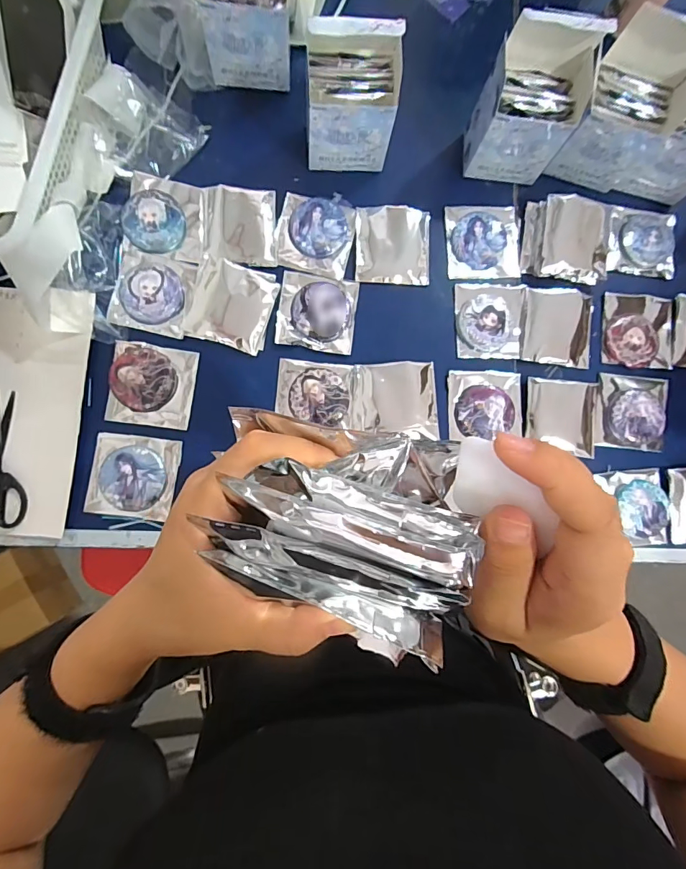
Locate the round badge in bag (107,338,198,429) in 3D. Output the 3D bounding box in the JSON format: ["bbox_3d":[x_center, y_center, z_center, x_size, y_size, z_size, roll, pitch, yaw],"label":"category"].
[{"bbox_3d":[-0.224,-0.058,0.499,0.093,0.007,0.094,7,85,-4],"label":"round badge in bag"}]

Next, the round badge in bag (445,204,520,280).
[{"bbox_3d":[0.183,-0.251,0.555,0.099,0.009,0.101,-2,86,-5],"label":"round badge in bag"}]

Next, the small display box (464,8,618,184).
[{"bbox_3d":[0.217,-0.377,0.498,0.109,0.162,0.075,2,86,-5],"label":"small display box"}]

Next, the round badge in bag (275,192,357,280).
[{"bbox_3d":[-0.034,-0.253,0.536,0.092,0.005,0.101,11,85,-4],"label":"round badge in bag"}]

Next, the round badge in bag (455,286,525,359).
[{"bbox_3d":[0.189,-0.144,0.544,0.088,0.008,0.095,0,86,-5],"label":"round badge in bag"}]

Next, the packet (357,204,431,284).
[{"bbox_3d":[0.063,-0.240,0.545,0.094,0.008,0.096,0,86,-5],"label":"packet"}]

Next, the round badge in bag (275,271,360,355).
[{"bbox_3d":[-0.031,-0.151,0.525,0.094,0.009,0.093,8,85,-4],"label":"round badge in bag"}]

